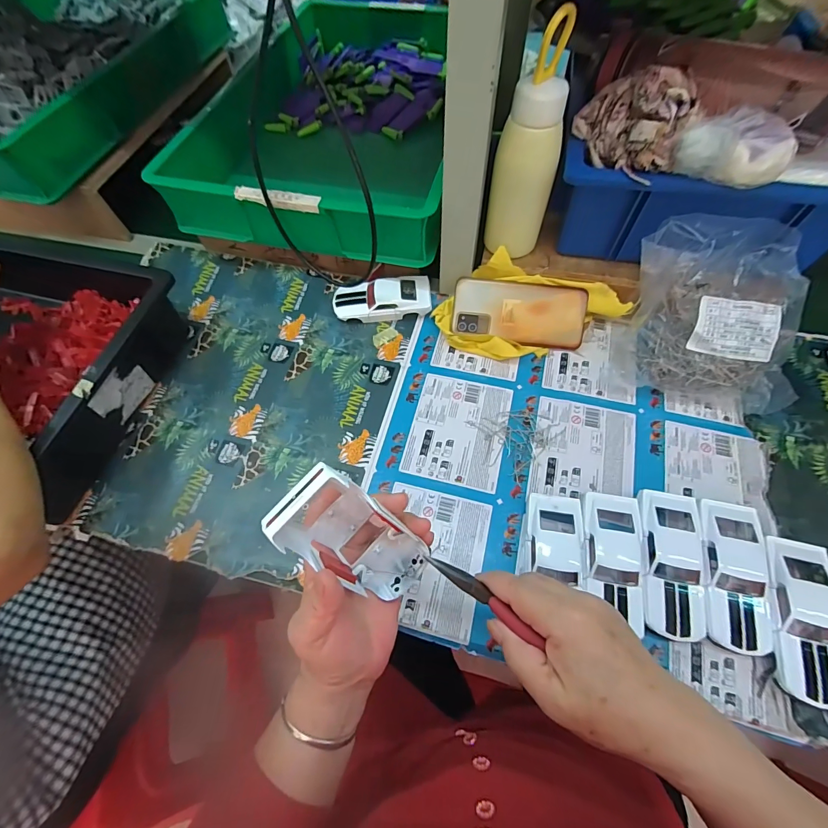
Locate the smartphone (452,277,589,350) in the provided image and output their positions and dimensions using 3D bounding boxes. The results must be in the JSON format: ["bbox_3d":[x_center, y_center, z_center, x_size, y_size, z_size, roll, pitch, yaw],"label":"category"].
[{"bbox_3d":[0.133,-0.130,0.493,0.163,0.014,0.075,8,97,6],"label":"smartphone"}]

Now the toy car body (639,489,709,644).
[{"bbox_3d":[0.241,0.140,0.370,0.053,0.036,0.131,10,65,8],"label":"toy car body"}]

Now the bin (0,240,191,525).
[{"bbox_3d":[-0.520,-0.067,0.472,0.419,0.099,0.287,11,63,8],"label":"bin"}]

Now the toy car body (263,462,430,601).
[{"bbox_3d":[-0.041,0.084,0.265,0.030,0.137,0.054,19,67,44],"label":"toy car body"}]

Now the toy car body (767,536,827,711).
[{"bbox_3d":[0.338,0.176,0.338,0.053,0.026,0.128,12,63,8],"label":"toy car body"}]

